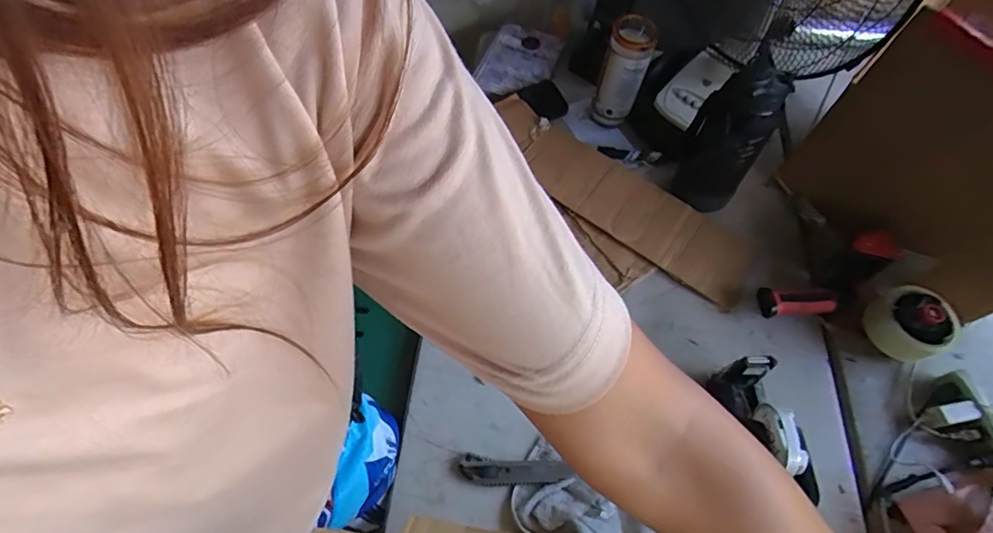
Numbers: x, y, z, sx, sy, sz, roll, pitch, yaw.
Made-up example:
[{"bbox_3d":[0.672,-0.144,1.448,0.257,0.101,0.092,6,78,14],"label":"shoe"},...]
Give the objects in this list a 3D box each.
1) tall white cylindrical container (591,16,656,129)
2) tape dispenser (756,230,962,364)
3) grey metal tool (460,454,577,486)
[{"bbox_3d":[0.210,-0.322,0.859,0.071,0.156,0.073,18,61,7],"label":"tall white cylindrical container"},{"bbox_3d":[0.521,0.070,0.745,0.238,0.065,0.185,-24,64,-15],"label":"tape dispenser"},{"bbox_3d":[0.023,0.256,0.642,0.136,0.015,0.032,5,60,0],"label":"grey metal tool"}]

